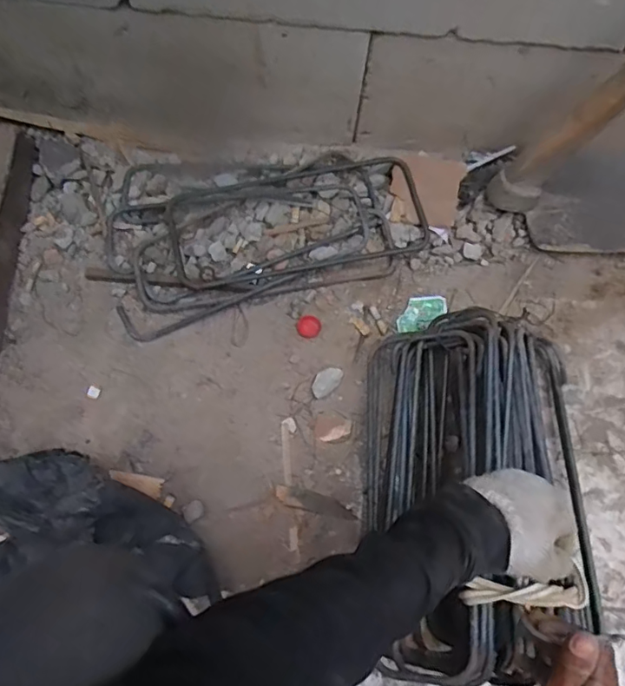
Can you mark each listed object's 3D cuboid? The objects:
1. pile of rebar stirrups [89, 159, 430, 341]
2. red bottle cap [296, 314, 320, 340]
[{"bbox_3d":[-0.072,-0.174,0.762,0.441,0.036,0.245,-16,71,-7],"label":"pile of rebar stirrups"},{"bbox_3d":[-0.005,-0.022,0.722,0.031,0.006,0.032,1,70,-2],"label":"red bottle cap"}]

